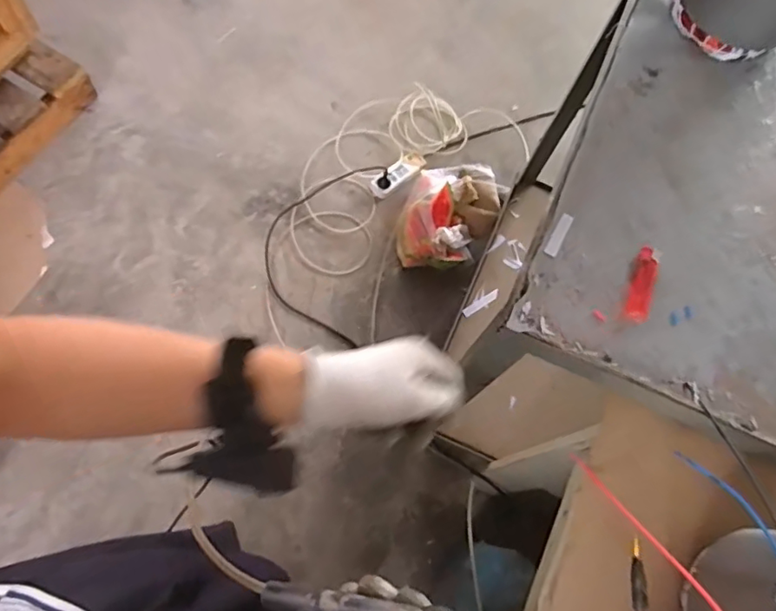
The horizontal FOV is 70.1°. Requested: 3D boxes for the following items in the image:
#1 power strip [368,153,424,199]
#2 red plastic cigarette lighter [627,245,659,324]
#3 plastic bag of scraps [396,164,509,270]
[{"bbox_3d":[0.033,-0.369,1.541,0.183,0.041,0.053,-40,74,-18],"label":"power strip"},{"bbox_3d":[0.264,-0.021,0.570,0.025,0.011,0.083,21,66,6],"label":"red plastic cigarette lighter"},{"bbox_3d":[0.158,-0.229,1.448,0.233,0.148,0.276,20,69,2],"label":"plastic bag of scraps"}]

